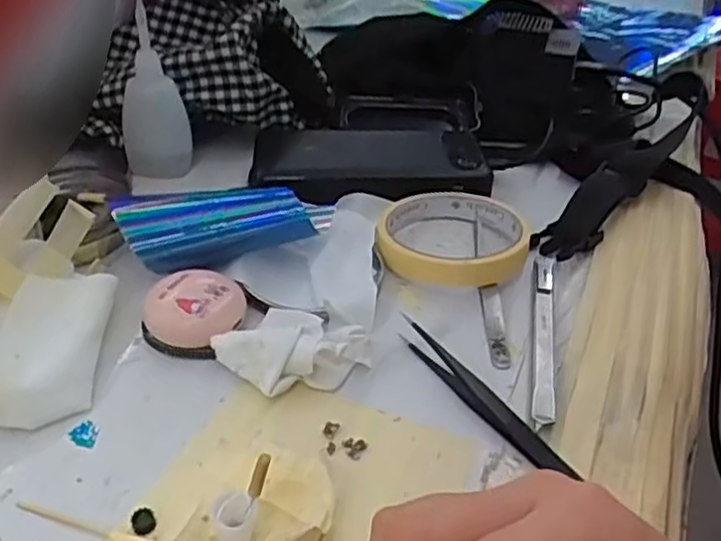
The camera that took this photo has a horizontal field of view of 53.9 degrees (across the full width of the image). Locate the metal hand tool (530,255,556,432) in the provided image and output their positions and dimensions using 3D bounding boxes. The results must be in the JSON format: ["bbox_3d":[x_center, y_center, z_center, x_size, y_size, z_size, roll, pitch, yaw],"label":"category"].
[{"bbox_3d":[0.095,0.029,0.364,0.011,0.006,0.135,10,37,8],"label":"metal hand tool"}]

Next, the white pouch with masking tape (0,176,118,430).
[{"bbox_3d":[-0.156,0.013,0.325,0.067,0.060,0.109,0,37,-6],"label":"white pouch with masking tape"}]

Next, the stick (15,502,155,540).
[{"bbox_3d":[-0.104,0.096,0.266,0.059,0.004,0.006,14,38,12],"label":"stick"}]

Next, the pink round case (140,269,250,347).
[{"bbox_3d":[-0.081,0.019,0.353,0.044,0.022,0.043,3,37,-2],"label":"pink round case"}]

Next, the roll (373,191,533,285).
[{"bbox_3d":[0.055,-0.024,0.419,0.085,0.020,0.089,3,37,-2],"label":"roll"}]

